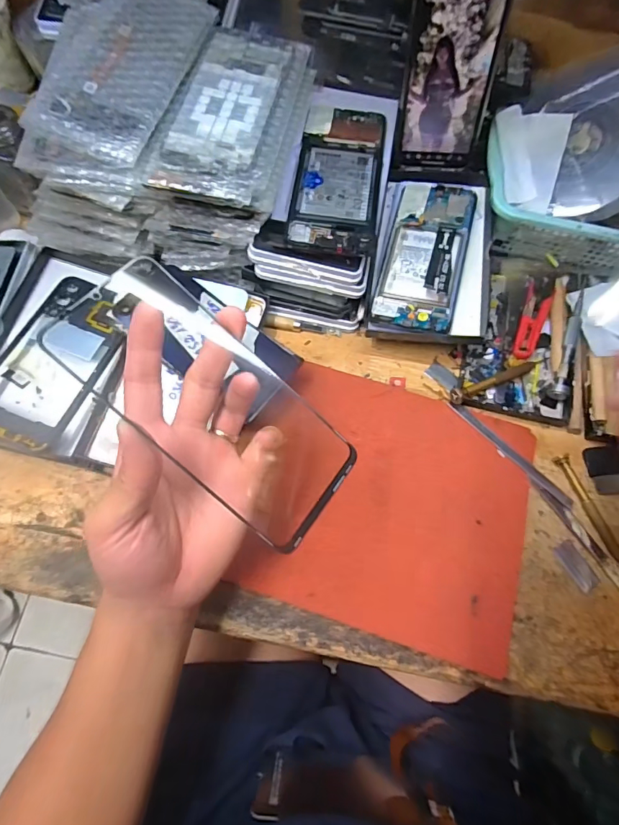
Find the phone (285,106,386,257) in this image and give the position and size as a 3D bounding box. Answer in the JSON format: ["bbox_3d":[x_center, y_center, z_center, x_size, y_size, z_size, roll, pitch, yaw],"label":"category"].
[{"bbox_3d":[0.026,-0.209,0.398,0.074,0.007,0.162,7,70,1],"label":"phone"}]

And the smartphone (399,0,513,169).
[{"bbox_3d":[0.124,-0.292,0.401,0.073,0.145,0.004,7,58,9],"label":"smartphone"}]

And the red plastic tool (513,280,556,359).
[{"bbox_3d":[0.215,-0.086,0.431,0.026,0.008,0.081,20,70,6],"label":"red plastic tool"}]

